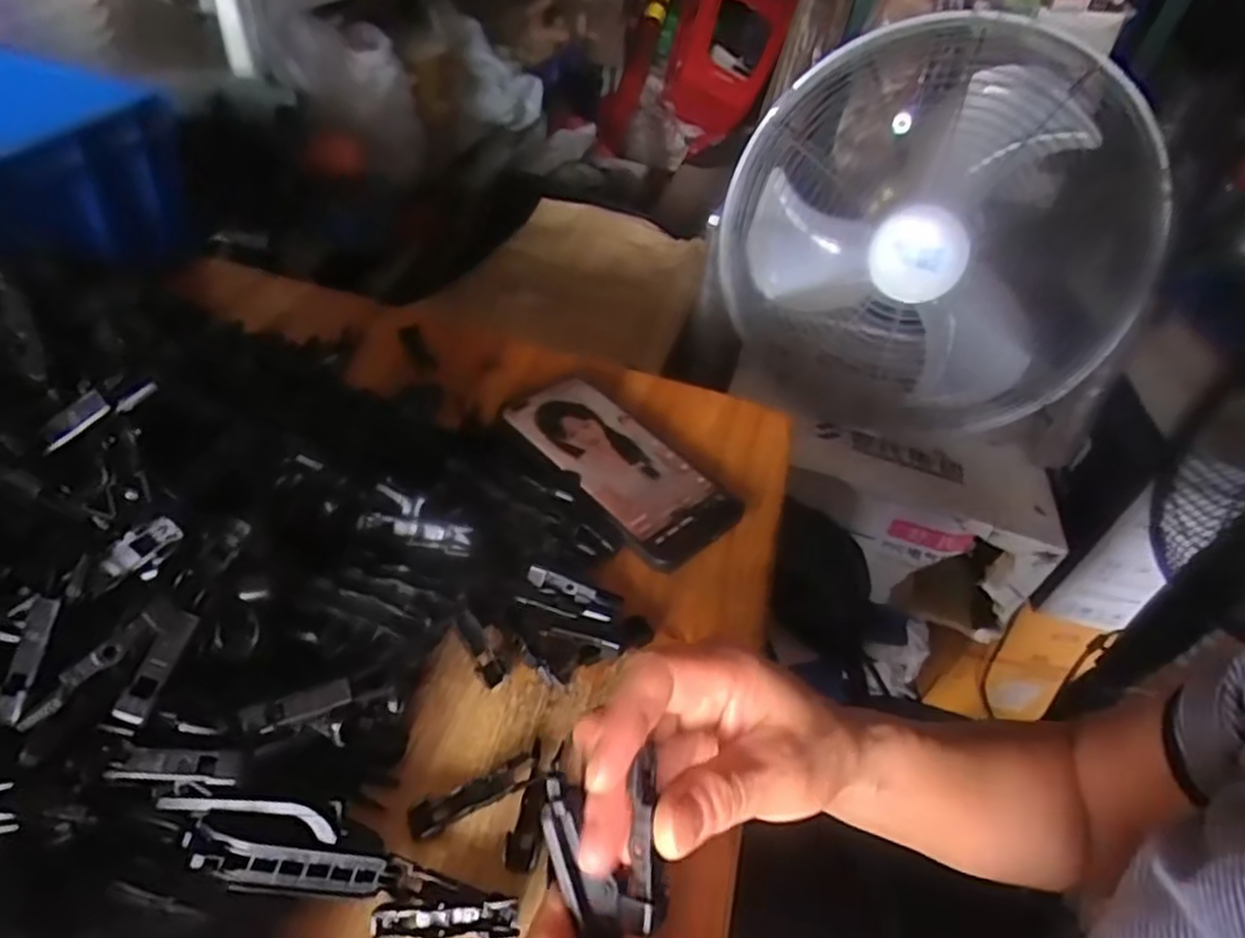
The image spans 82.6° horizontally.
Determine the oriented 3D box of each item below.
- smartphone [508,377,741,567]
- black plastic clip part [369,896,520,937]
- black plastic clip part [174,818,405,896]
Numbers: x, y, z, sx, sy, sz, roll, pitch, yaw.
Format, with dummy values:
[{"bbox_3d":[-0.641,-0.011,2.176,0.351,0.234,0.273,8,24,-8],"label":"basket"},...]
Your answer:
[{"bbox_3d":[-0.005,-0.008,0.456,0.074,0.013,0.164,-29,55,-33],"label":"smartphone"},{"bbox_3d":[-0.067,0.172,0.269,0.054,0.012,0.016,4,44,-6],"label":"black plastic clip part"},{"bbox_3d":[-0.122,0.147,0.262,0.075,0.015,0.014,24,39,-22],"label":"black plastic clip part"}]

